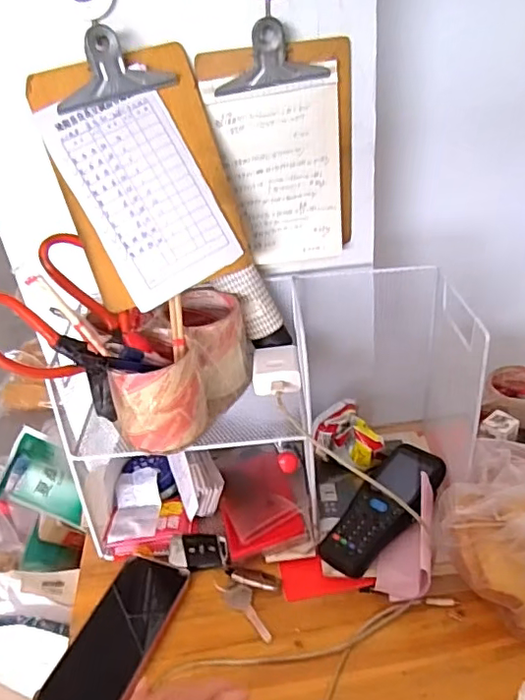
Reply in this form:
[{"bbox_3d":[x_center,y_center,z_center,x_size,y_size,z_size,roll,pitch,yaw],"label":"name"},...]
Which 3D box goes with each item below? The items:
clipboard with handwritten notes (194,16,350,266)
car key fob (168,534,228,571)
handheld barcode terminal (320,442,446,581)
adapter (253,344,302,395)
[{"bbox_3d":[0.023,-0.196,0.551,0.138,0.210,0.029,-7,33,-1],"label":"clipboard with handwritten notes"},{"bbox_3d":[-0.069,0.219,0.597,0.063,0.008,0.037,-8,62,11],"label":"car key fob"},{"bbox_3d":[0.135,0.163,0.592,0.068,0.034,0.182,19,40,34],"label":"handheld barcode terminal"},{"bbox_3d":[0.014,0.021,0.601,0.050,0.024,0.071,-5,33,2],"label":"adapter"}]

